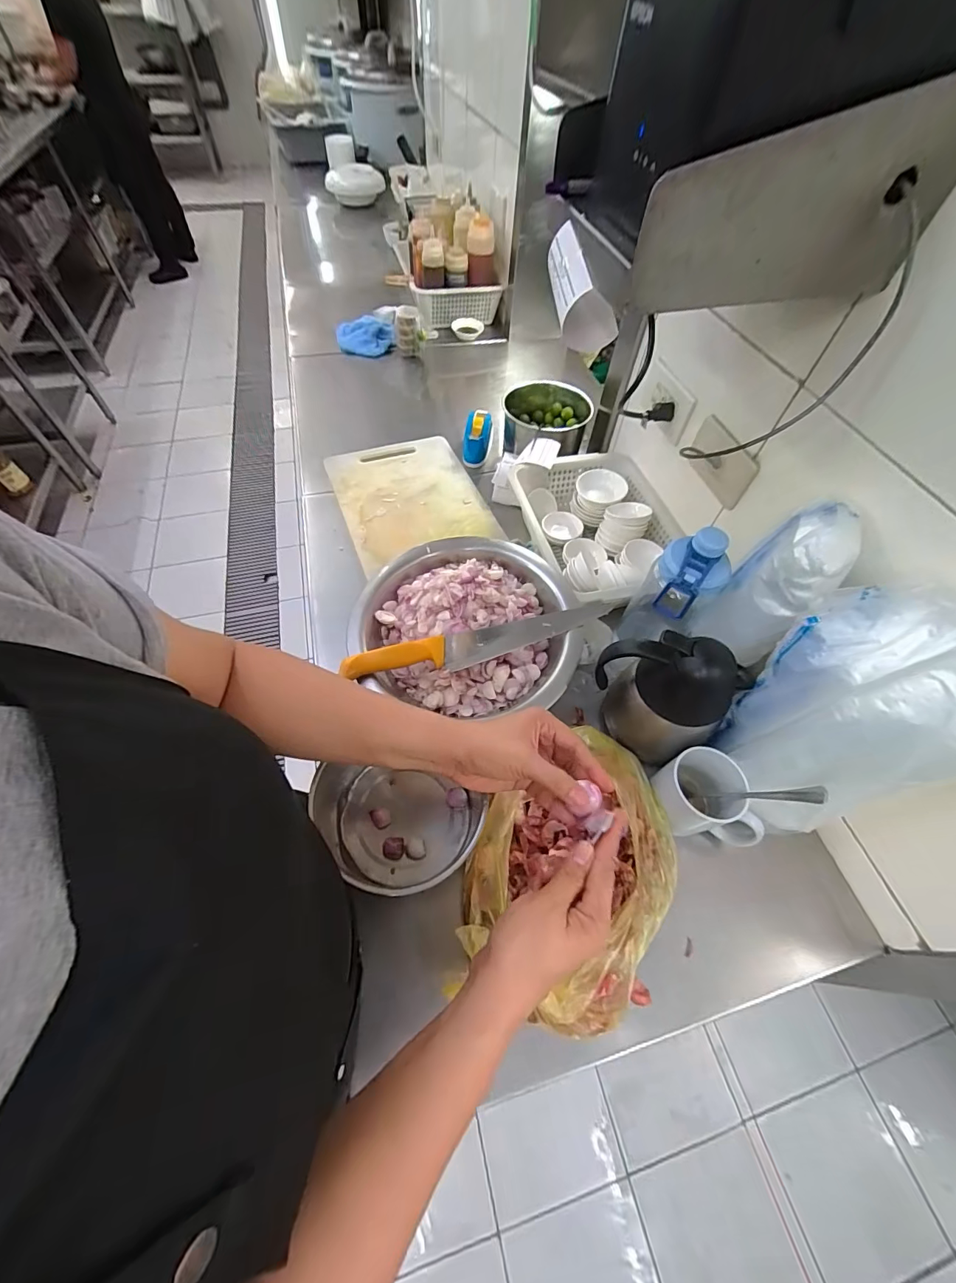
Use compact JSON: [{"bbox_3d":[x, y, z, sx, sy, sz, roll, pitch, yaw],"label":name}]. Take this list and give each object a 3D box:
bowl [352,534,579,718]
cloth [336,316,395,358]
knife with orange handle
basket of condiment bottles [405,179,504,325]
[{"bbox_3d":[-0.018,-0.029,0.633,0.306,0.101,0.258,15,59,8],"label":"bowl"},{"bbox_3d":[-0.290,-0.789,1.147,0.145,0.079,0.040,-4,57,-4],"label":"cloth"},{"bbox_3d":[0.012,0.001,0.581,0.365,0.026,0.046,-14,59,-10],"label":"knife with orange handle"},{"bbox_3d":[-0.067,-1.016,1.197,0.228,0.229,0.254,-2,57,-4],"label":"basket of condiment bottles"}]

